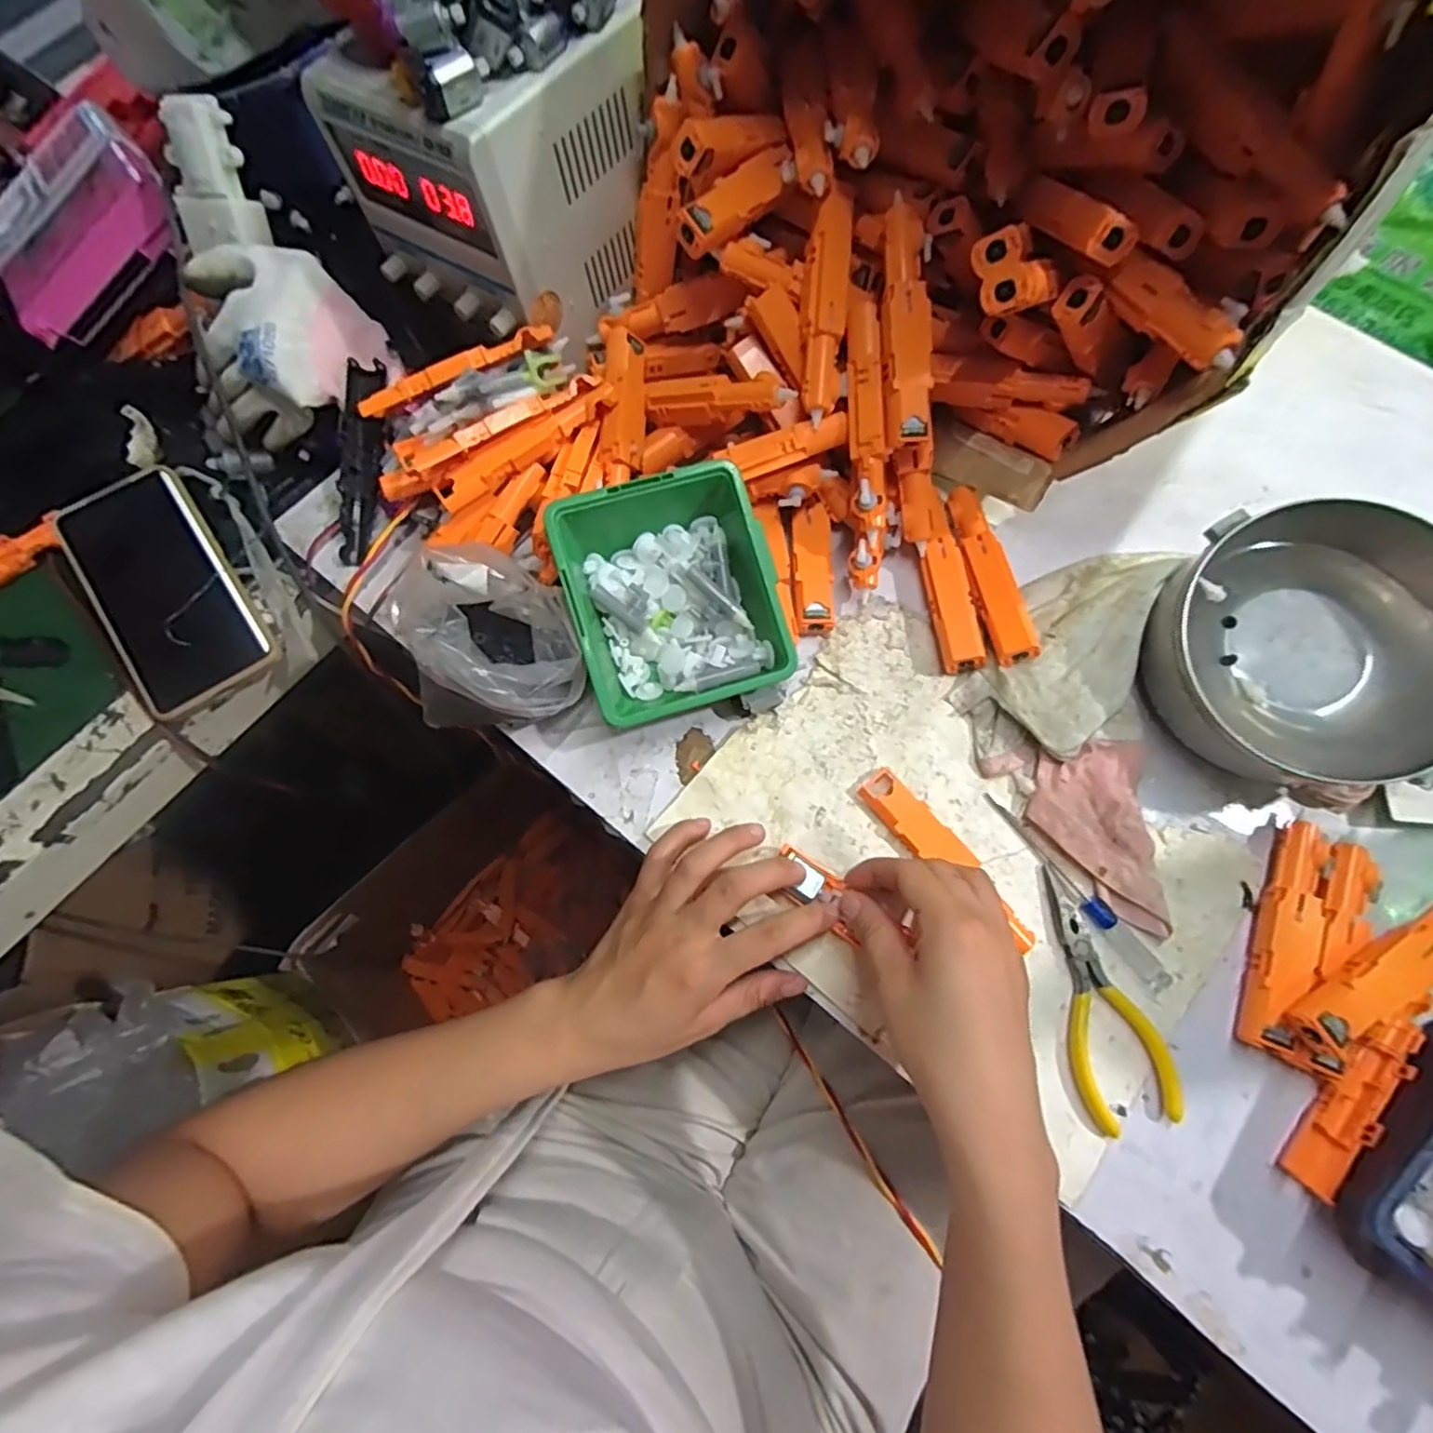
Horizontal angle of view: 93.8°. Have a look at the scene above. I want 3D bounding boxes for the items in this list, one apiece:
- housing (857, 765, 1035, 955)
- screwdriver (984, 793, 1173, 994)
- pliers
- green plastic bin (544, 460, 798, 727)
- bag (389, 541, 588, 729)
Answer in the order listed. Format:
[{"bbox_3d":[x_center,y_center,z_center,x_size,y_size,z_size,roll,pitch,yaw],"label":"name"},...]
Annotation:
[{"bbox_3d":[0.127,0.078,0.366,0.024,0.011,0.120,-41,77,-10],"label":"housing"},{"bbox_3d":[0.199,0.095,0.371,0.011,0.010,0.130,-37,76,-9],"label":"screwdriver"},{"bbox_3d":[0.198,0.147,0.355,0.049,0.006,0.128,-15,74,-3],"label":"pliers"},{"bbox_3d":[-0.025,-0.067,0.383,0.114,0.060,0.128,-19,85,-4],"label":"green plastic bin"},{"bbox_3d":[-0.119,-0.042,0.363,0.096,0.074,0.081,2,74,2],"label":"bag"}]

